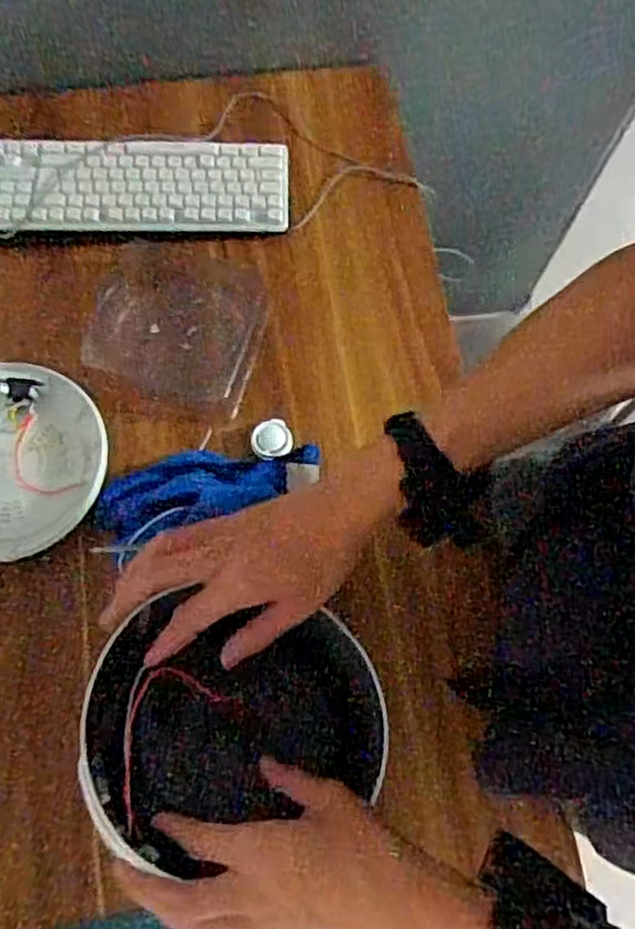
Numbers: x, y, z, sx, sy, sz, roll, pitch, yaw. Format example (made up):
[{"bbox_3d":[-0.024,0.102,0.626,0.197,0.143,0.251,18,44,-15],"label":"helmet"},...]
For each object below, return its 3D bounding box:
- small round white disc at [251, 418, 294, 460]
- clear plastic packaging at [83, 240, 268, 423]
[{"bbox_3d":[-0.047,-0.024,0.735,0.041,0.025,0.041,0,73,1],"label":"small round white disc"},{"bbox_3d":[-0.157,-0.156,0.782,0.182,0.012,0.174,12,74,5],"label":"clear plastic packaging"}]

